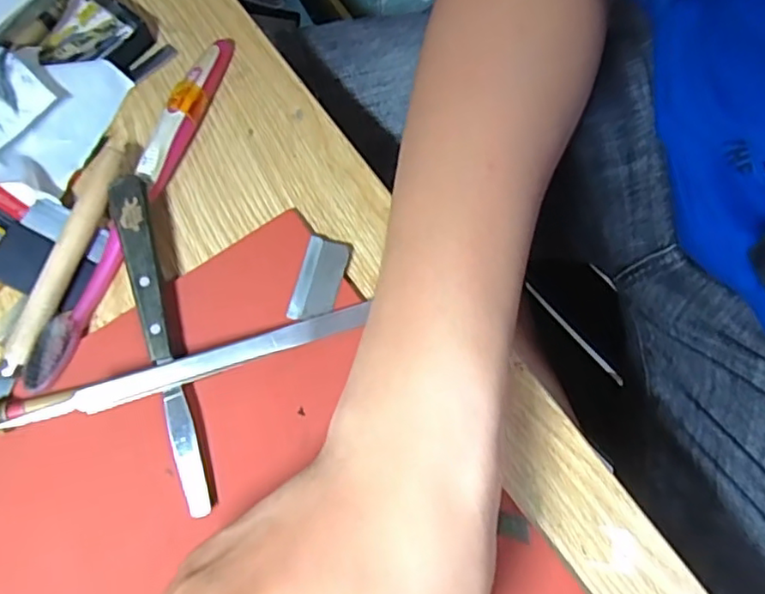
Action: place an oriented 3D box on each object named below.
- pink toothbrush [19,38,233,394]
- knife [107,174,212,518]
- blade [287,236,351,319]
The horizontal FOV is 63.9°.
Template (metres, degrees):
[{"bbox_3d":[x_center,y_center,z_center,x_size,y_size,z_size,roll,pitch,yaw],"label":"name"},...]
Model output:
[{"bbox_3d":[-0.113,-0.047,0.280,0.018,0.016,0.186,19,71,6],"label":"pink toothbrush"},{"bbox_3d":[-0.091,0.016,0.253,0.014,0.020,0.143,-17,71,-7],"label":"knife"},{"bbox_3d":[-0.028,-0.008,0.272,0.019,0.004,0.040,16,71,5],"label":"blade"}]

